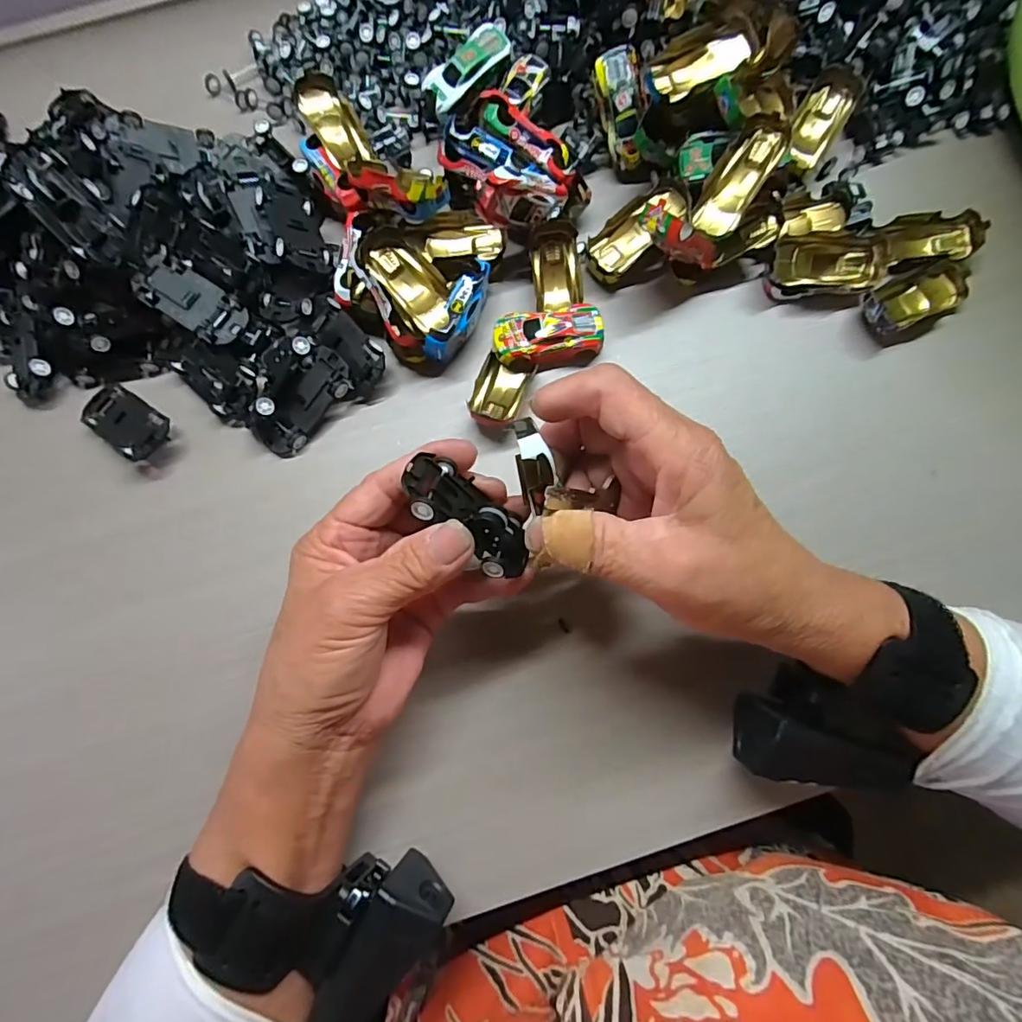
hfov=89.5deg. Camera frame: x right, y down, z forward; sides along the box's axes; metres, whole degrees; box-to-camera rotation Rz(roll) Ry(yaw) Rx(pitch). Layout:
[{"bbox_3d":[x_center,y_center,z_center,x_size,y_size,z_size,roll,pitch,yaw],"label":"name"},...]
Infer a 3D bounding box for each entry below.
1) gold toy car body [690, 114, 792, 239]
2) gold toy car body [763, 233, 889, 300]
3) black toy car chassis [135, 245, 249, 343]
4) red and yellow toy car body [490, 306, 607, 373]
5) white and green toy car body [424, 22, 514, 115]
[{"bbox_3d":[0.131,-0.191,0.297,0.027,0.019,0.063,33,107,5],"label":"gold toy car body"},{"bbox_3d":[0.185,-0.146,0.307,0.067,0.018,0.032,-2,77,0],"label":"gold toy car body"},{"bbox_3d":[-0.184,-0.122,0.296,0.067,0.016,0.033,37,80,8],"label":"black toy car chassis"},{"bbox_3d":[0.022,-0.100,0.300,0.062,0.018,0.033,-7,77,-1],"label":"red and yellow toy car body"},{"bbox_3d":[-0.028,-0.282,0.330,0.063,0.014,0.029,-42,92,12],"label":"white and green toy car body"}]

